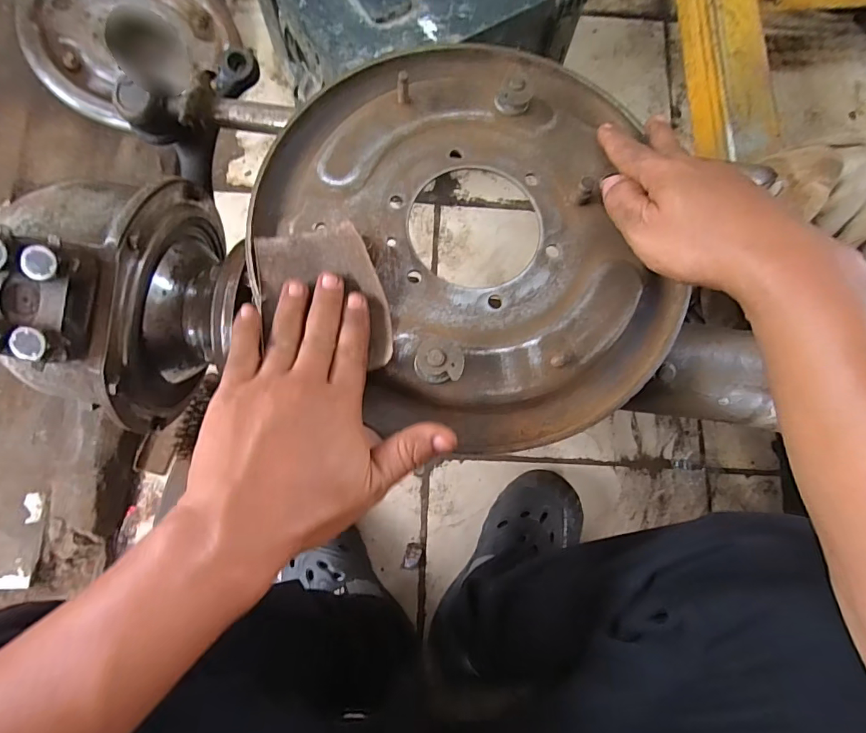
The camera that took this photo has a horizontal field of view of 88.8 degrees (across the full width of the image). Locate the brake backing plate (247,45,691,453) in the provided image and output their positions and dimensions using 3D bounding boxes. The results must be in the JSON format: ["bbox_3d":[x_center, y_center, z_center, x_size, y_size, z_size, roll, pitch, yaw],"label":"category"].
[{"bbox_3d":[0.019,-0.092,0.303,0.267,0.036,0.295,-13,82,-5],"label":"brake backing plate"}]

